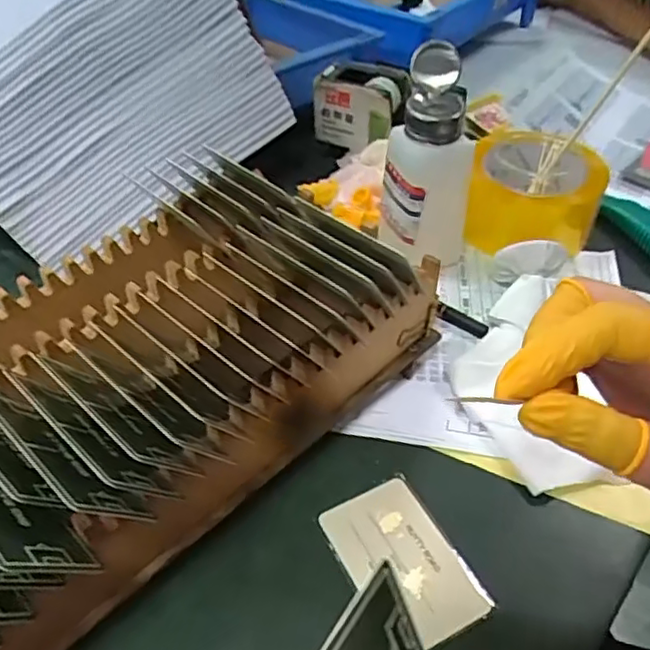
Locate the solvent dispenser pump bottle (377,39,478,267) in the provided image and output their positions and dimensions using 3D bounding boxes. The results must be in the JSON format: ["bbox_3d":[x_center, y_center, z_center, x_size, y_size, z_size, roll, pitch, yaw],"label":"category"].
[{"bbox_3d":[0.074,-0.108,0.447,0.063,0.144,0.056,12,45,12],"label":"solvent dispenser pump bottle"}]

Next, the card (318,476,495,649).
[{"bbox_3d":[0.040,0.121,0.328,0.054,0.004,0.085,-22,48,-19],"label":"card"}]

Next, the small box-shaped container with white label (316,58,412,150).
[{"bbox_3d":[0.031,-0.196,0.571,0.071,0.062,0.043,23,48,22],"label":"small box-shaped container with white label"}]

